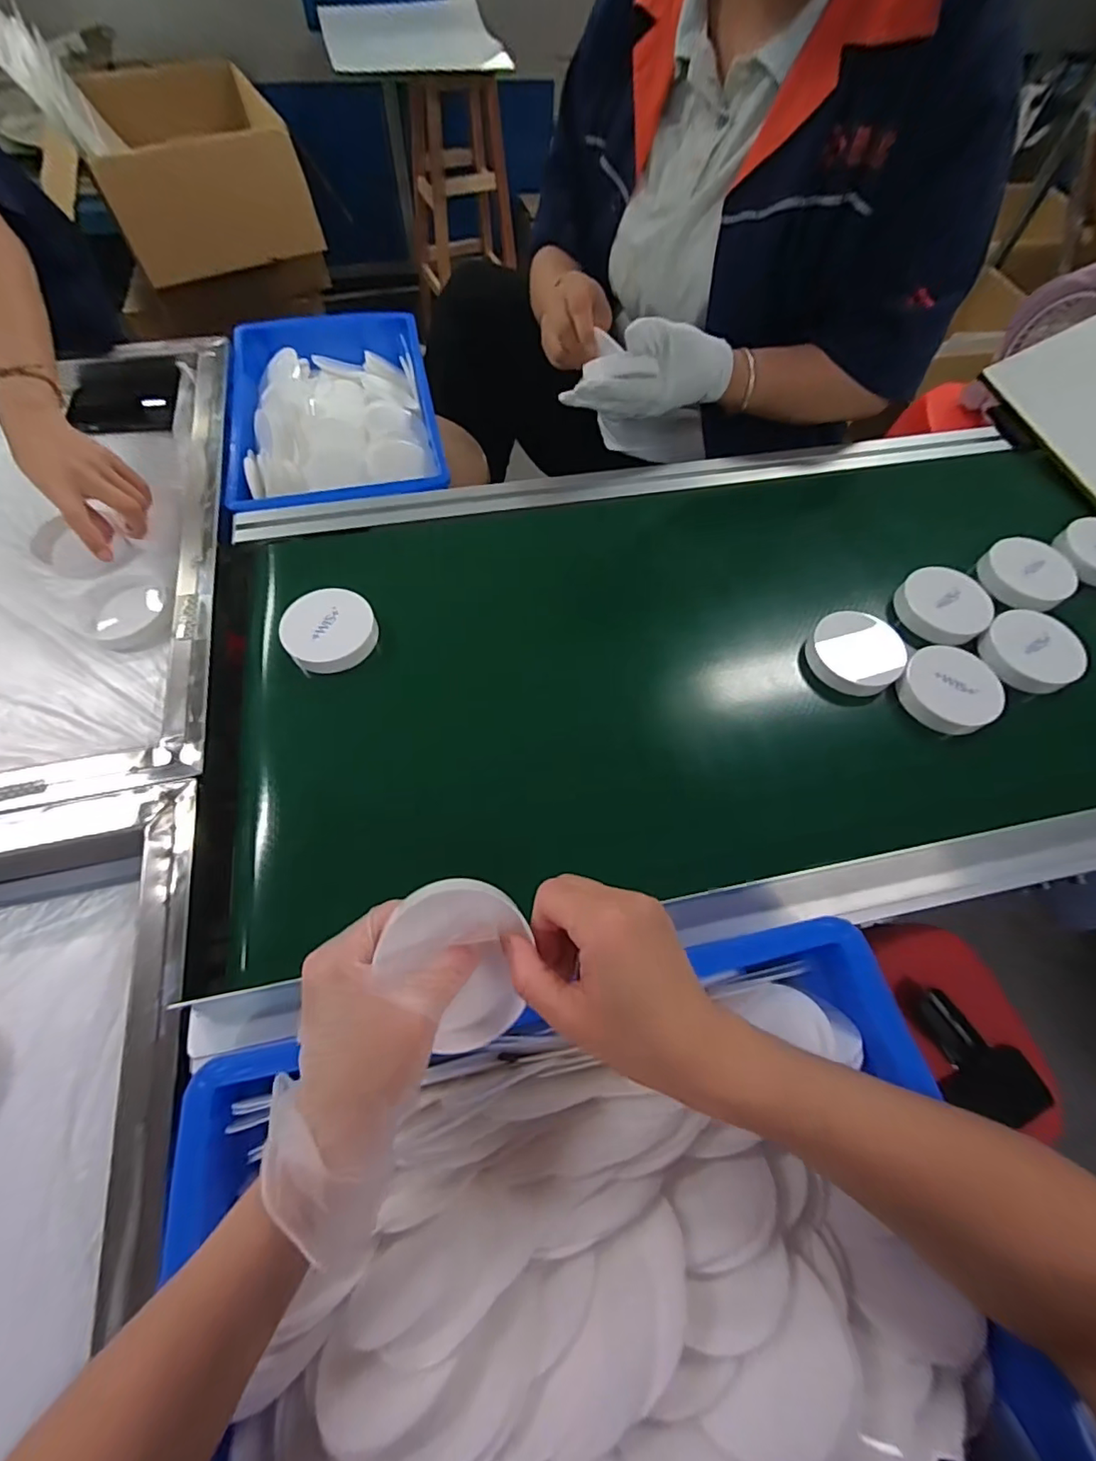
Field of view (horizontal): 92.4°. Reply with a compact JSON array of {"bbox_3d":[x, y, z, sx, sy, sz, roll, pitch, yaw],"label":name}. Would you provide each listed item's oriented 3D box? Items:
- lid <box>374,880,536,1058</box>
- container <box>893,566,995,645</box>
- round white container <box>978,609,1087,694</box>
[{"bbox_3d":[-0.044,0.110,0.250,0.066,0.013,0.072,7,73,-24],"label":"lid"},{"bbox_3d":[0.367,-0.116,0.486,0.073,0.019,0.076,0,64,0],"label":"container"},{"bbox_3d":[0.425,-0.070,0.463,0.073,0.016,0.075,0,64,0],"label":"round white container"}]

